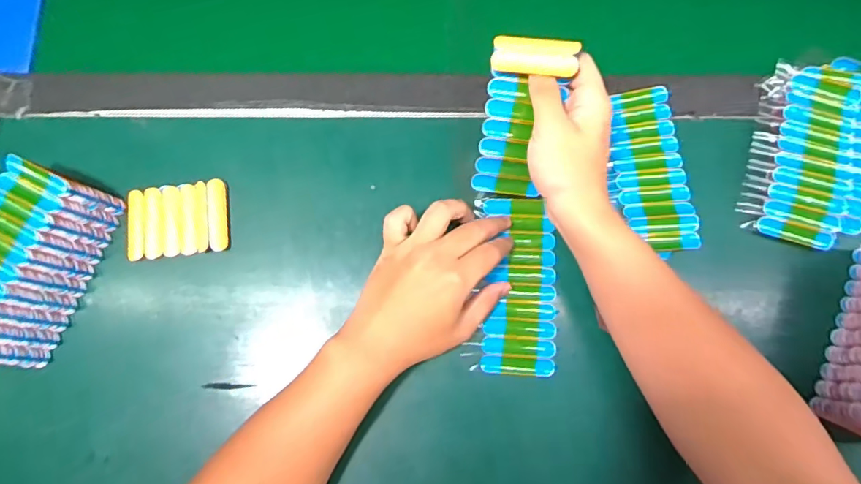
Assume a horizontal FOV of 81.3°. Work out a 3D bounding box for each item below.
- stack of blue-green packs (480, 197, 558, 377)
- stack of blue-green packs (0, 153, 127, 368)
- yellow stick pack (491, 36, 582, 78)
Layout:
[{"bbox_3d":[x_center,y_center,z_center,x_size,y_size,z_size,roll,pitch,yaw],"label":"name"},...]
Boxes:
[{"bbox_3d":[0.080,0.037,0.436,0.062,0.008,0.152,4,79,3],"label":"stack of blue-green packs"},{"bbox_3d":[-0.339,0.015,0.411,0.089,0.046,0.156,20,79,4],"label":"stack of blue-green packs"},{"bbox_3d":[0.079,-0.141,0.380,0.062,0.014,0.024,7,76,11],"label":"yellow stick pack"}]

